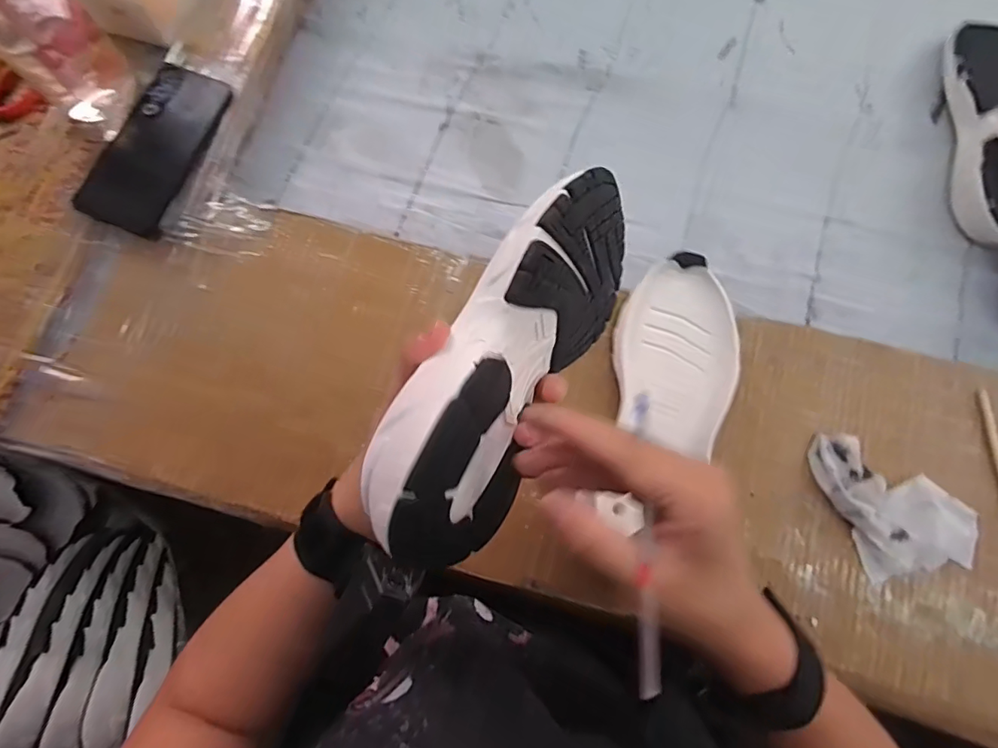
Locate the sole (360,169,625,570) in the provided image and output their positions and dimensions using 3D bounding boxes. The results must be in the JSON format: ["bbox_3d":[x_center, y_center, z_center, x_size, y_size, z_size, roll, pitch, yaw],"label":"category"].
[{"bbox_3d":[0.011,-0.014,0.274,0.029,0.095,0.234,10,56,40],"label":"sole"}]

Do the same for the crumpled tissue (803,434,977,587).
[{"bbox_3d":[0.302,0.094,0.390,0.089,0.019,0.118,-24,76,-4],"label":"crumpled tissue"}]

